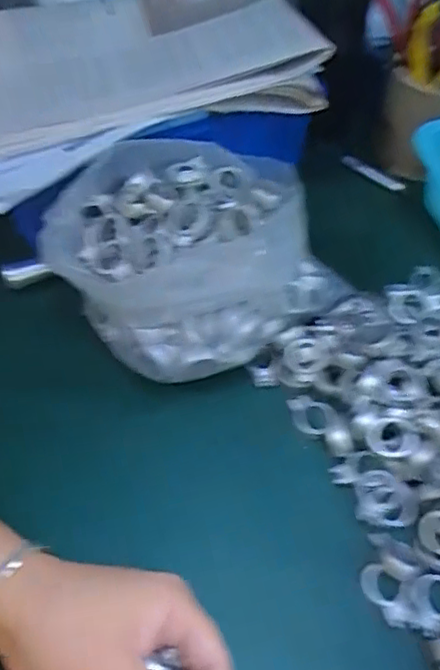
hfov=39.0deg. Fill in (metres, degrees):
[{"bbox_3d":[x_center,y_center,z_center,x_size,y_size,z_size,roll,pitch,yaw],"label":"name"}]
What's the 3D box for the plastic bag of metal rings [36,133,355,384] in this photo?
[{"bbox_3d":[-0.021,-0.063,0.446,0.178,0.094,0.152,-28,57,-21],"label":"plastic bag of metal rings"}]

